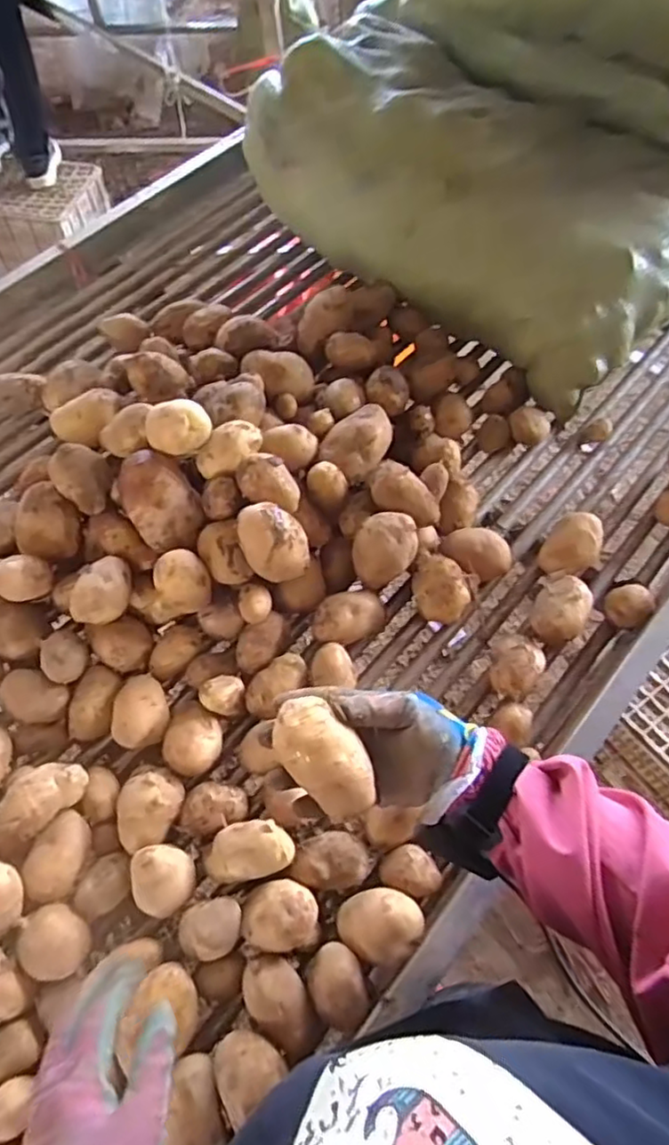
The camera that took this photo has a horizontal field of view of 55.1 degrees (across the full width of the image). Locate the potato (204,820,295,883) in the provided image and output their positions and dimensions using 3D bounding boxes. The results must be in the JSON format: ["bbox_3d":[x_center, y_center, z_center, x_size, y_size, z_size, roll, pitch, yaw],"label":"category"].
[{"bbox_3d":[-0.077,0.248,0.573,0.078,0.036,0.045,-7,60,-5],"label":"potato"}]

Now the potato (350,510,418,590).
[{"bbox_3d":[0.054,-0.020,0.700,0.066,0.067,0.062,9,60,4],"label":"potato"}]

